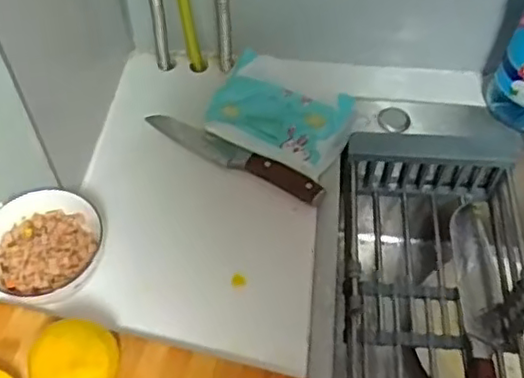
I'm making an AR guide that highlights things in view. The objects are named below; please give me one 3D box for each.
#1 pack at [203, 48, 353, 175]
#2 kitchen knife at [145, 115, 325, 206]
[{"bbox_3d":[0.020,-0.078,0.689,0.144,0.101,0.057,23,58,16],"label":"pack"},{"bbox_3d":[-0.033,-0.040,0.710,0.223,0.023,0.026,27,59,18],"label":"kitchen knife"}]

